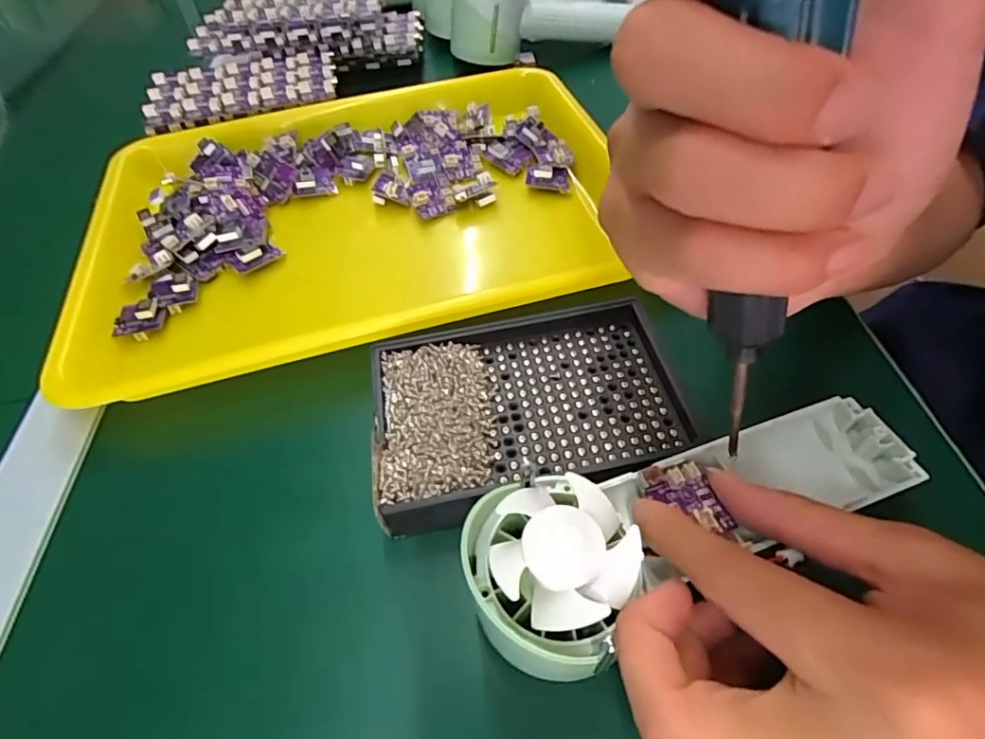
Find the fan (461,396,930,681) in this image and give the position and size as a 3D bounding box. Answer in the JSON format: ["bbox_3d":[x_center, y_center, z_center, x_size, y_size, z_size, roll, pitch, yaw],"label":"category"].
[{"bbox_3d":[0.075,0.051,0.197,0.171,0.029,0.062,-13,51,-19],"label":"fan"}]

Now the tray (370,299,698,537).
[{"bbox_3d":[0.016,0.016,0.239,0.137,0.012,0.096,-10,52,-3],"label":"tray"}]

